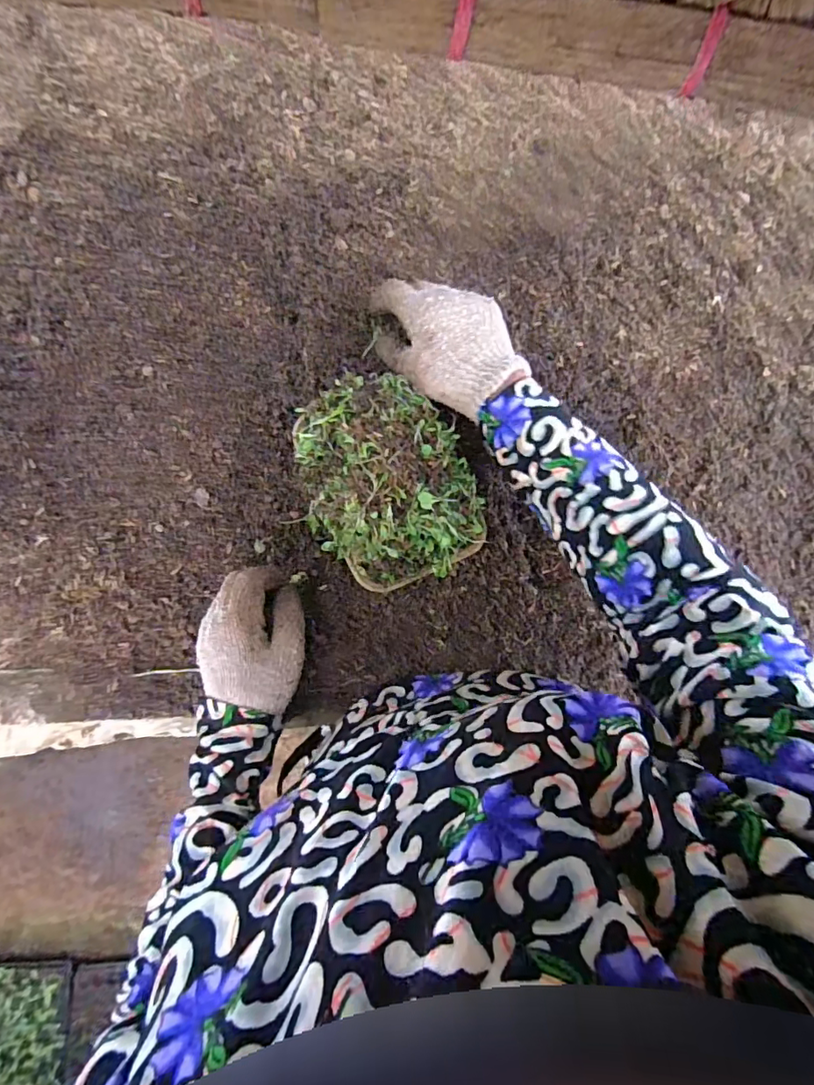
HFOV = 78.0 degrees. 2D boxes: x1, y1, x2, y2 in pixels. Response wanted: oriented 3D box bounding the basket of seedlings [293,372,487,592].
[{"bbox_3d":[-0.017,-0.056,0.423,0.143,0.080,0.184,-20,87,-5],"label":"basket of seedlings"}]

